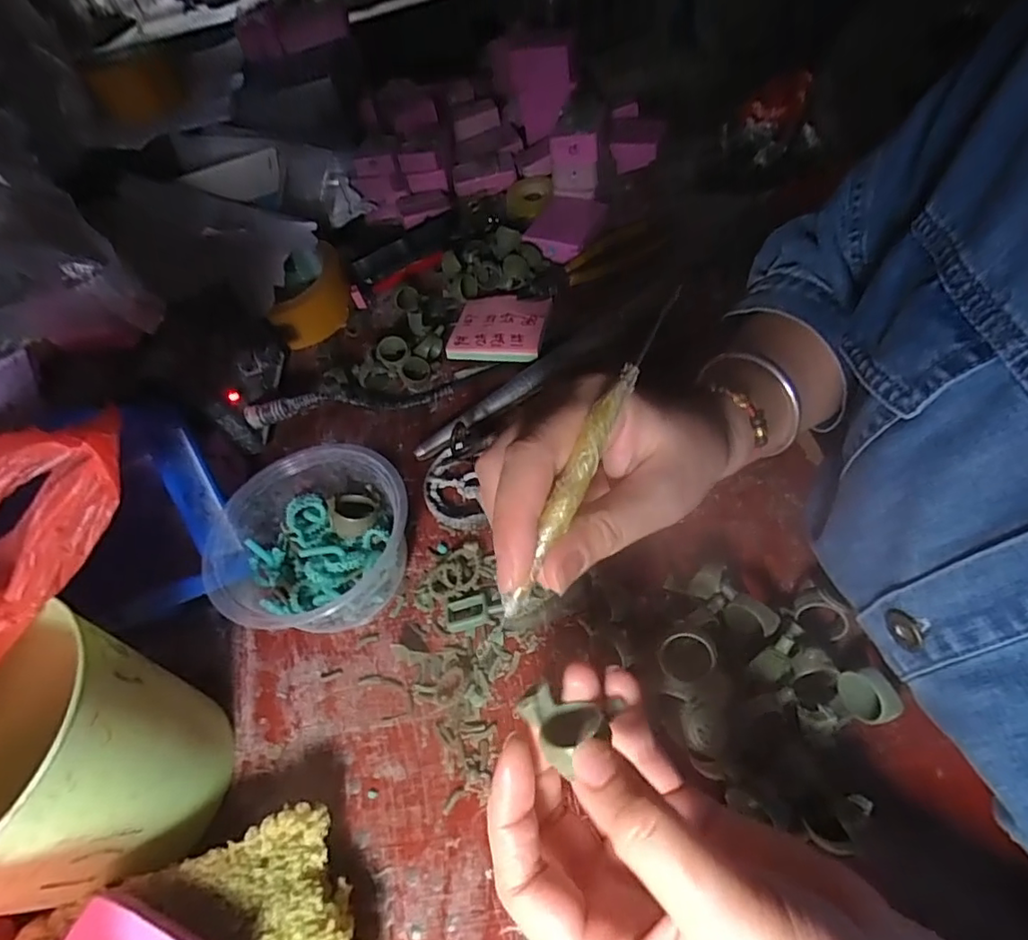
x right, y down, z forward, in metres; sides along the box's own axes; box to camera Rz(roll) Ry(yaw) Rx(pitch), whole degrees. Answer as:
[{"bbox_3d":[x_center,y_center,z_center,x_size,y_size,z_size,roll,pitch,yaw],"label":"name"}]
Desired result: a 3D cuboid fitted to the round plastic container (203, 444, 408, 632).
[{"bbox_3d":[-0.119,0.043,0.319,0.114,0.057,0.108,-6,52,7],"label":"round plastic container"}]

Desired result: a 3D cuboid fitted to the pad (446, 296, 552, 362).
[{"bbox_3d":[-0.013,-0.122,0.459,0.080,0.012,0.078,3,51,13],"label":"pad"}]

